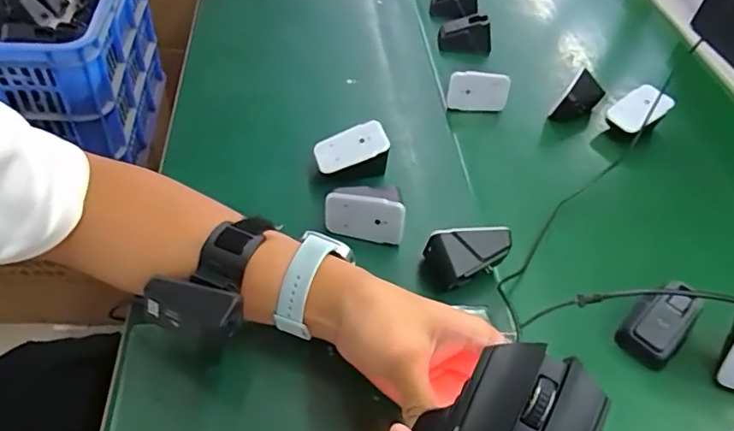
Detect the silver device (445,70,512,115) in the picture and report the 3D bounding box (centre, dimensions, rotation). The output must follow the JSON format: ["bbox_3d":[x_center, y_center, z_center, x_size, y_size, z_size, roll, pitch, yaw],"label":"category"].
[{"bbox_3d":[0.125,-0.135,0.629,0.066,0.050,0.017,9,47,1],"label":"silver device"}]

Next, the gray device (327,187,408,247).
[{"bbox_3d":[-0.001,-0.003,0.481,0.069,0.052,0.027,13,48,5],"label":"gray device"}]

